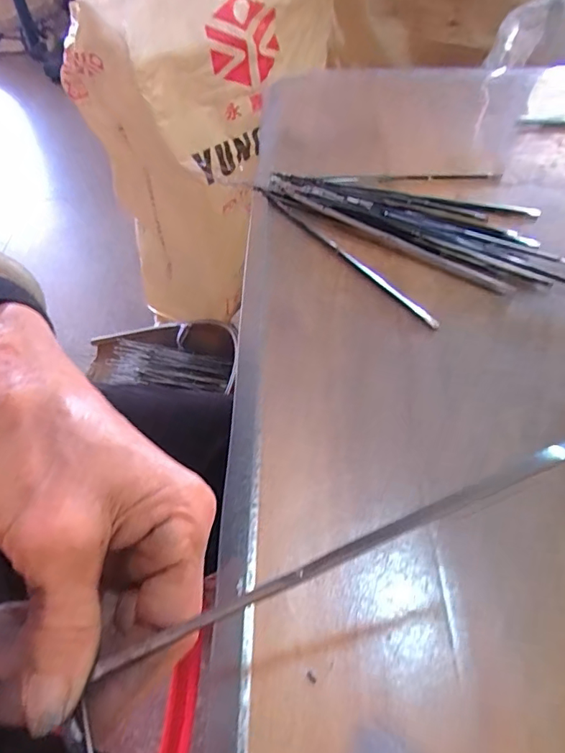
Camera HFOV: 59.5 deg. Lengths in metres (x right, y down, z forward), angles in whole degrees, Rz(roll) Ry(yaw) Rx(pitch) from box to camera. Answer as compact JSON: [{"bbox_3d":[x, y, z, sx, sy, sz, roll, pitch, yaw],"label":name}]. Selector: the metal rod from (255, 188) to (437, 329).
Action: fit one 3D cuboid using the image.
[{"bbox_3d":[0.041,-0.090,0.349,0.008,0.011,0.181,-32,58,-21],"label":"metal rod"}]

